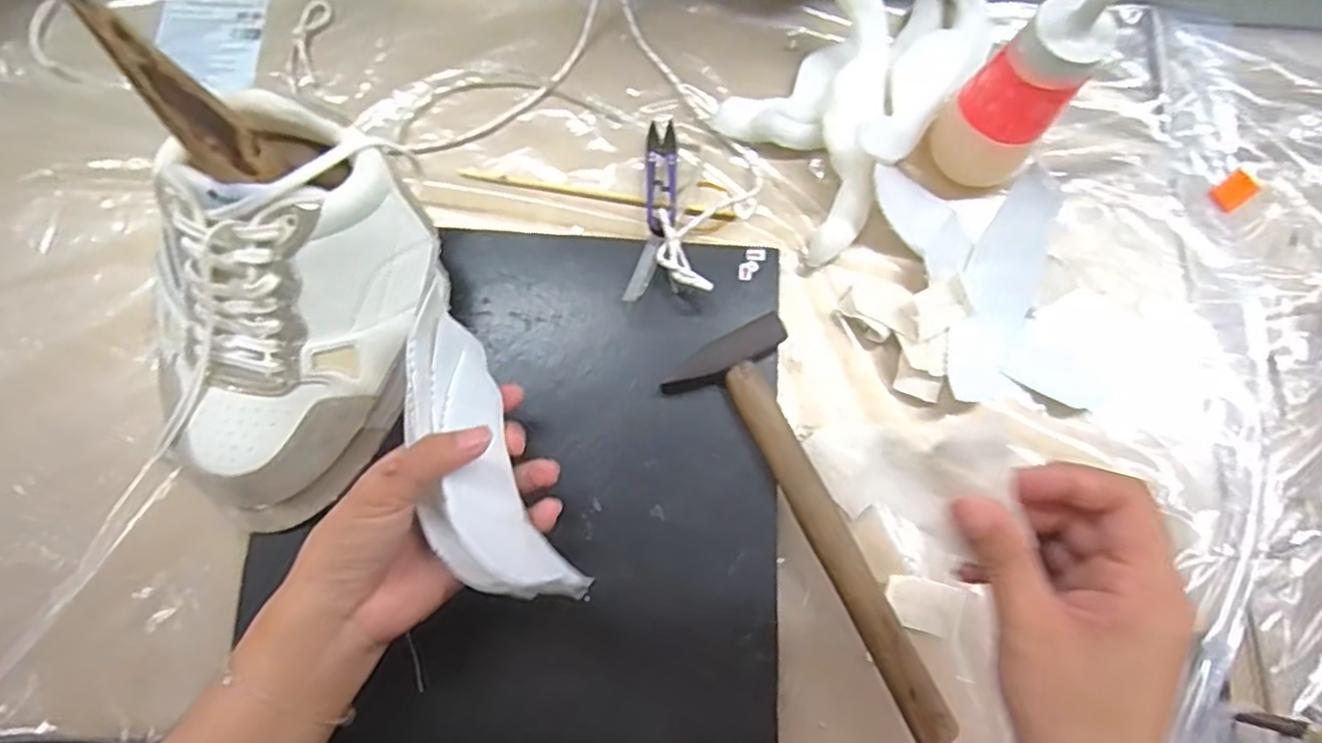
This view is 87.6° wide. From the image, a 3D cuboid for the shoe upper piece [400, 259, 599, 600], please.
[{"bbox_3d":[-0.093,0.040,0.331,0.060,0.054,0.156,-20,76,-7],"label":"shoe upper piece"}]

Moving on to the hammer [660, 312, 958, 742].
[{"bbox_3d":[0.092,0.090,0.397,0.073,0.017,0.248,-26,78,-8],"label":"hammer"}]

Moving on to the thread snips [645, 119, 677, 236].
[{"bbox_3d":[0.000,-0.131,0.468,0.021,0.010,0.101,2,59,-1],"label":"thread snips"}]

